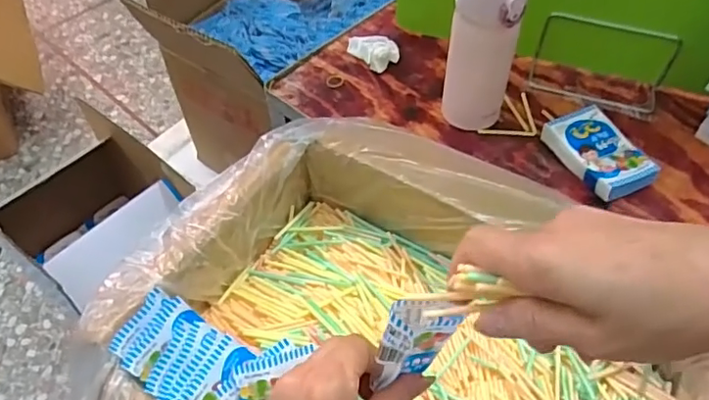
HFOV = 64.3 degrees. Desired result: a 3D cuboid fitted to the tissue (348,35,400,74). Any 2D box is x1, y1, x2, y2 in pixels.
[{"bbox_3d":[0.023,-0.195,0.722,0.051,0.026,0.070,-14,54,-11],"label":"tissue"}]

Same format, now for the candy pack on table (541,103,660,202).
[{"bbox_3d":[0.266,-0.054,0.612,0.076,0.020,0.113,-22,56,-16],"label":"candy pack on table"}]

